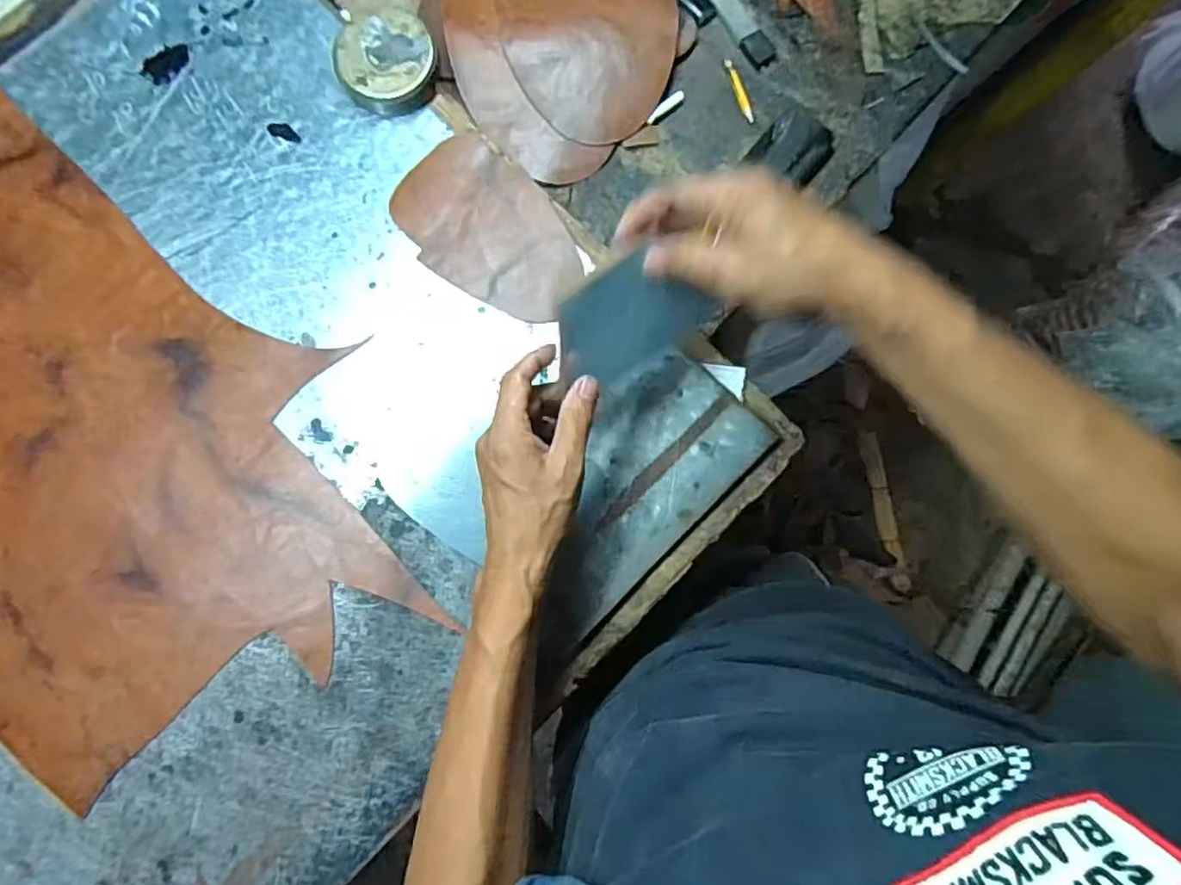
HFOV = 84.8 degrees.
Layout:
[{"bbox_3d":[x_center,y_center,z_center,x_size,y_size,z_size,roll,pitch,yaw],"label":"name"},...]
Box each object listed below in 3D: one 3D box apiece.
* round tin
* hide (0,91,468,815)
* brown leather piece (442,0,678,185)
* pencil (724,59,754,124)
[{"bbox_3d":[-0.160,-0.300,0.511,0.074,0.032,0.070,1,84,-7],"label":"round tin"},{"bbox_3d":[-0.520,-0.038,0.460,0.794,0.026,0.427,35,82,-1],"label":"hide"},{"bbox_3d":[-0.027,-0.383,0.544,0.189,0.015,0.310,-7,85,-8],"label":"brown leather piece"},{"bbox_3d":[0.129,-0.305,0.561,0.010,0.004,0.059,-18,86,-9],"label":"pencil"}]

